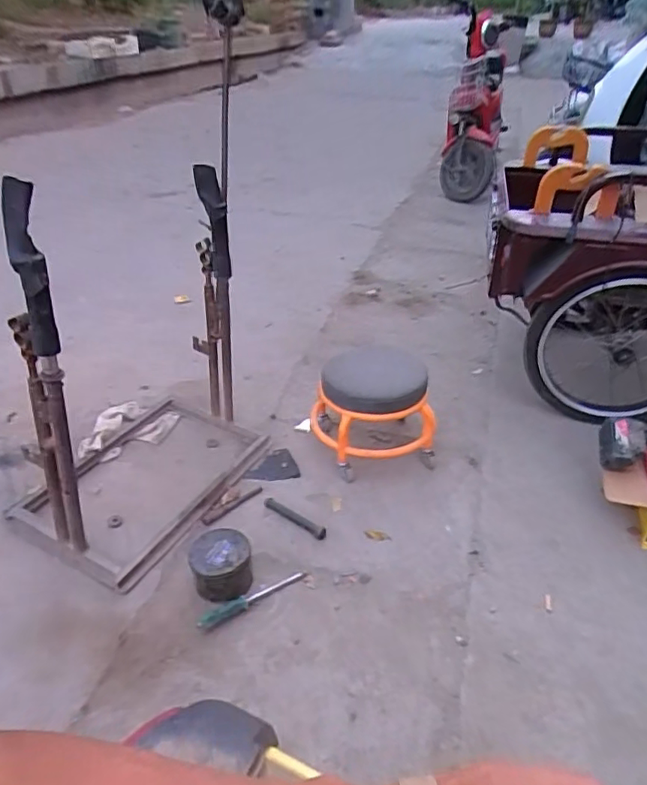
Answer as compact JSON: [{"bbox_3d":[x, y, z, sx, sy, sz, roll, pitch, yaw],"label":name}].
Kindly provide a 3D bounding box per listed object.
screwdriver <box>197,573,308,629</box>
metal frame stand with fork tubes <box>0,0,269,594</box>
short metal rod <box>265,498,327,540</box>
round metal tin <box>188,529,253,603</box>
[{"bbox_3d":[-0.142,0.413,1.160,0.234,0.027,0.030,-19,39,-26],"label":"screwdriver"},{"bbox_3d":[-0.419,-0.085,1.203,0.334,0.745,0.562,18,38,23],"label":"metal frame stand with fork tubes"},{"bbox_3d":[-0.065,0.289,1.332,0.174,0.017,0.031,22,41,30],"label":"short metal rod"},{"bbox_3d":[-0.208,0.346,1.170,0.120,0.065,0.135,-10,36,-15],"label":"round metal tin"}]

